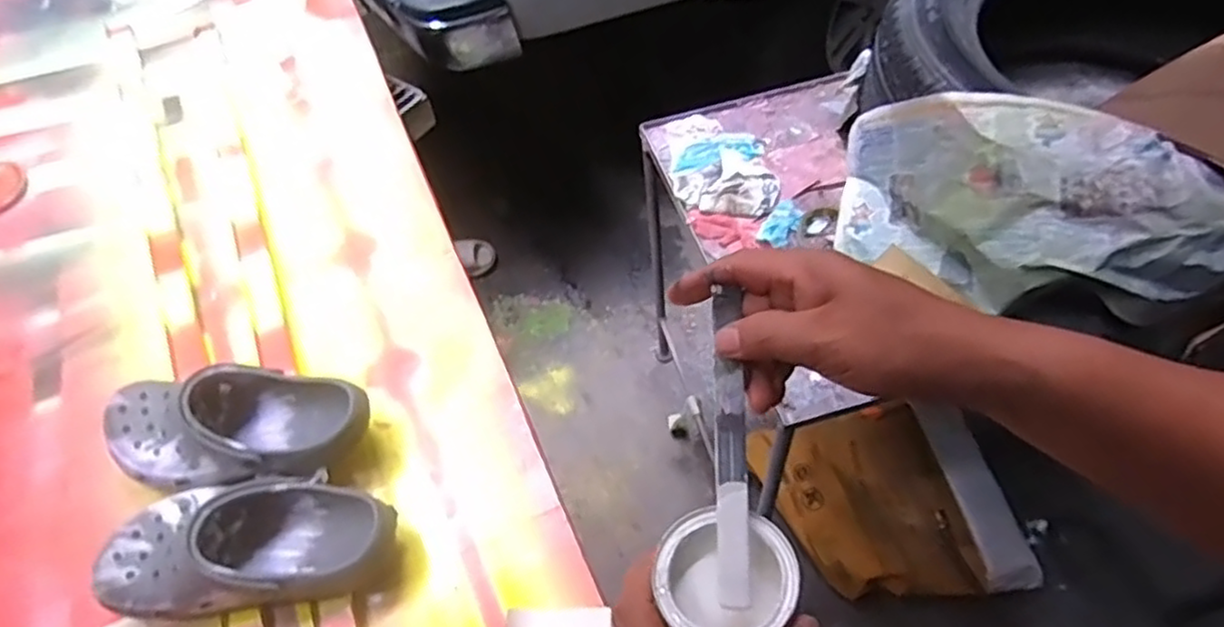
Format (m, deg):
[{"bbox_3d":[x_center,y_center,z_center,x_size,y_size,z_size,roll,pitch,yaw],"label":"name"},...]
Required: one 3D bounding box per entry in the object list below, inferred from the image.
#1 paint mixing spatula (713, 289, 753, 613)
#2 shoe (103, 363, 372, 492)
[{"bbox_3d":[0.062,0.066,0.365,0.016,0.010,0.160,0,77,2],"label":"paint mixing spatula"},{"bbox_3d":[-0.404,0.129,0.758,0.274,0.109,0.120,0,60,4],"label":"shoe"}]

